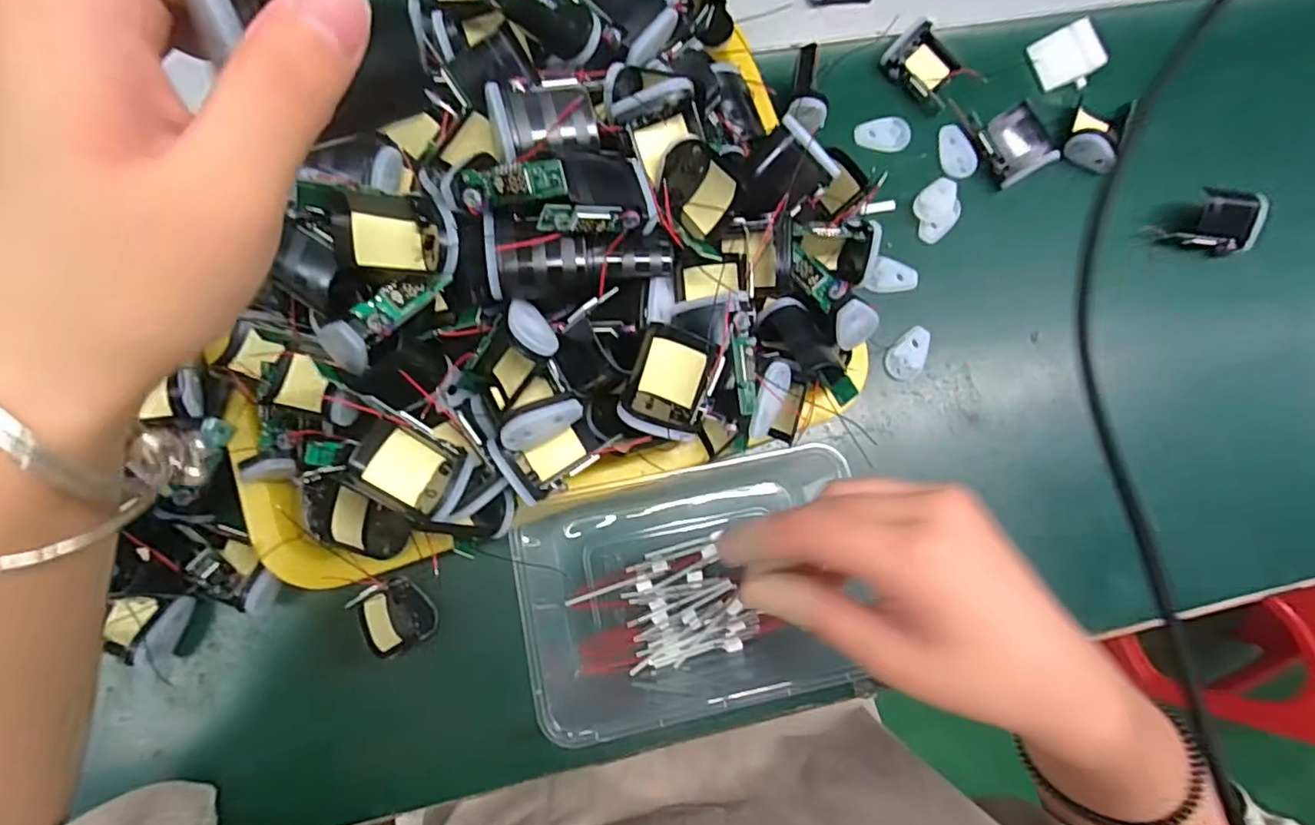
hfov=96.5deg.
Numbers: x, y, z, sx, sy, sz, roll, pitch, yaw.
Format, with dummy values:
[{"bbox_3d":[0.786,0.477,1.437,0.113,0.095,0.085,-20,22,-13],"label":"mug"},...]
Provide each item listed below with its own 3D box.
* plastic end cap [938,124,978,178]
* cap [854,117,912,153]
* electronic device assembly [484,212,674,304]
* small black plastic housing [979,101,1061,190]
[{"bbox_3d":[0.193,-0.169,0.379,0.020,0.005,0.037,-19,83,-6],"label":"plastic end cap"},{"bbox_3d":[0.146,-0.180,0.379,0.036,0.004,0.023,-3,82,-4],"label":"cap"},{"bbox_3d":[-0.033,-0.066,0.249,0.076,0.030,0.030,-3,82,-4],"label":"electronic device assembly"},{"bbox_3d":[0.228,-0.170,0.371,0.034,0.022,0.040,-26,84,-7],"label":"small black plastic housing"}]

